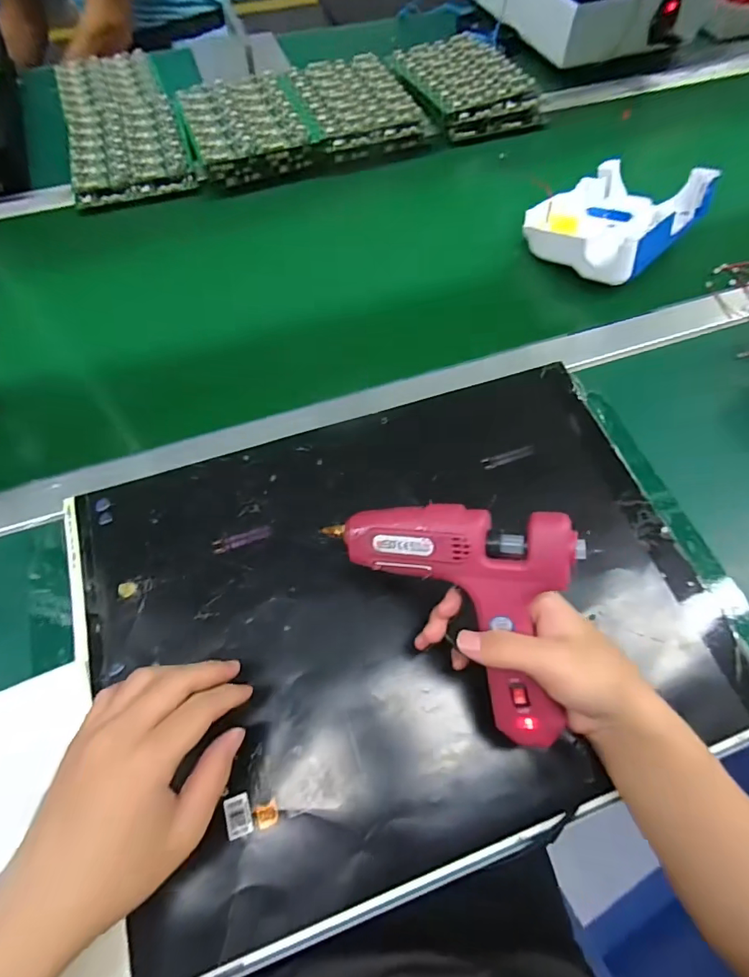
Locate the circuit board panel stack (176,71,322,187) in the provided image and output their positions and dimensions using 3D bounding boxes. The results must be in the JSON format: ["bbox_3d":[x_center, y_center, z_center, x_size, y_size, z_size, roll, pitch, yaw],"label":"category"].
[{"bbox_3d":[-0.169,-0.486,0.661,0.161,0.042,0.203,-18,65,-10],"label":"circuit board panel stack"}]

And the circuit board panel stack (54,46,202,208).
[{"bbox_3d":[-0.366,-0.530,0.691,0.149,0.023,0.381,-20,66,-11],"label":"circuit board panel stack"}]

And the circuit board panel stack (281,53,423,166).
[{"bbox_3d":[-0.038,-0.541,0.690,0.158,0.041,0.202,-18,65,-10],"label":"circuit board panel stack"}]

